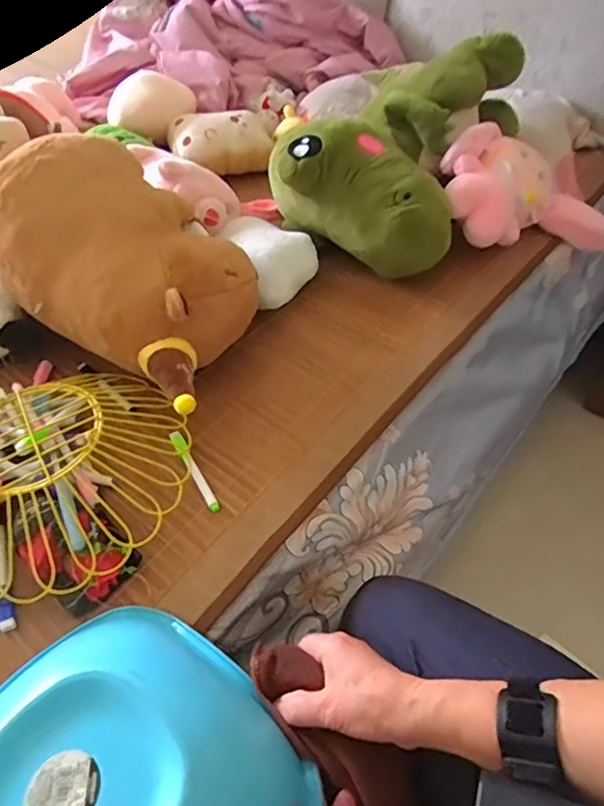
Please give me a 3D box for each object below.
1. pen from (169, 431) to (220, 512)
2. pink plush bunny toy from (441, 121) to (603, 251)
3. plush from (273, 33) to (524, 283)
[{"bbox_3d":[-0.115,0.072,0.594,0.013,0.012,0.108,-24,54,-20],"label":"pen"},{"bbox_3d":[0.346,-0.324,0.848,0.271,0.140,0.127,-8,50,-7],"label":"pink plush bunny toy"},{"bbox_3d":[0.150,-0.397,0.846,0.268,0.185,0.400,23,53,18],"label":"plush"}]

